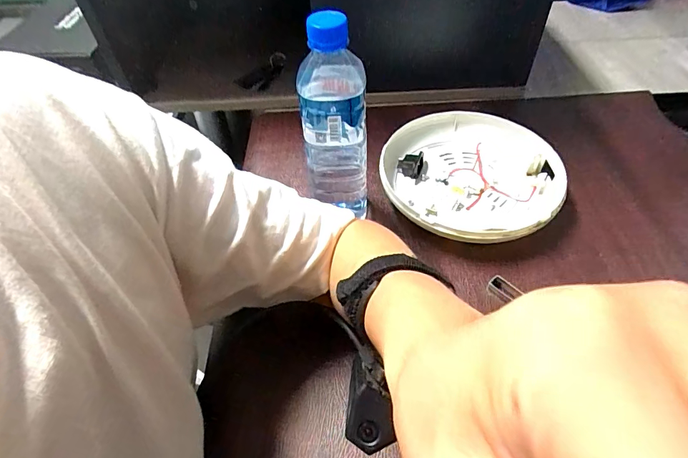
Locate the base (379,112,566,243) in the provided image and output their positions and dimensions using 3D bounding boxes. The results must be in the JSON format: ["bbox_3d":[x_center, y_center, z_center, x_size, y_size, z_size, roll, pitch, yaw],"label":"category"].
[{"bbox_3d":[0.150,-0.069,0.474,0.206,0.033,0.185,0,50,3],"label":"base"}]

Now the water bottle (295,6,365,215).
[{"bbox_3d":[-0.010,-0.105,0.382,0.061,0.183,0.062,-3,50,0],"label":"water bottle"}]

